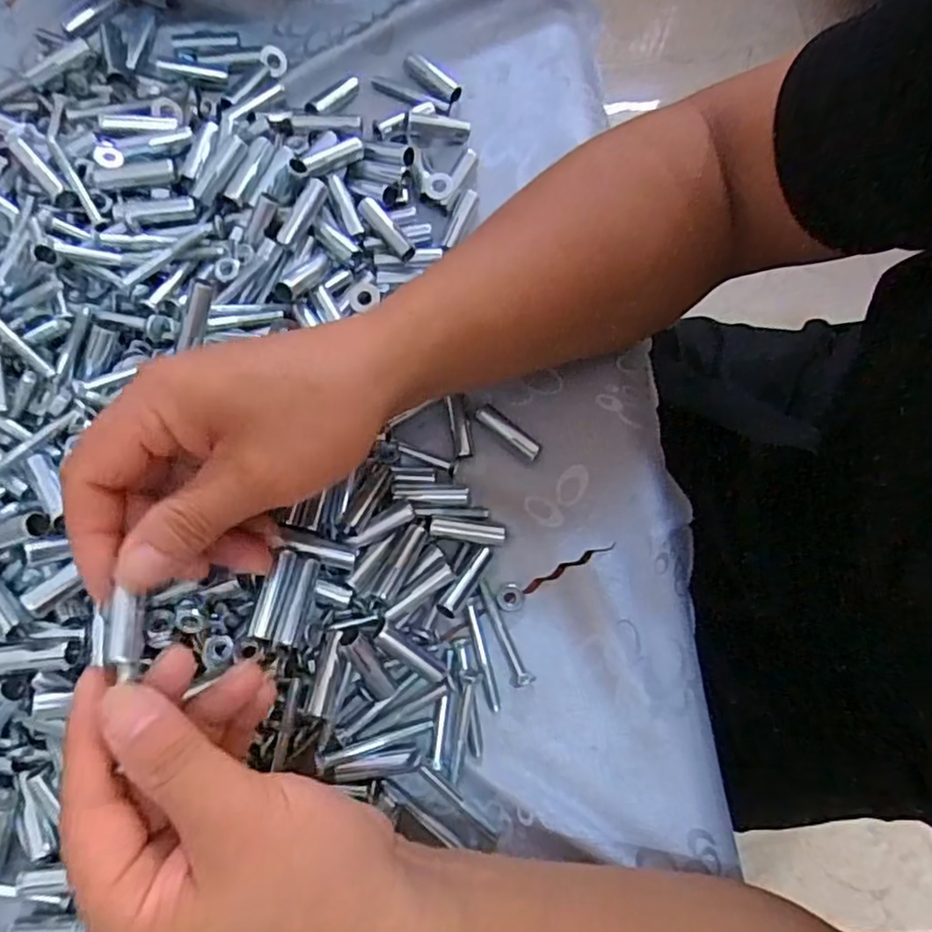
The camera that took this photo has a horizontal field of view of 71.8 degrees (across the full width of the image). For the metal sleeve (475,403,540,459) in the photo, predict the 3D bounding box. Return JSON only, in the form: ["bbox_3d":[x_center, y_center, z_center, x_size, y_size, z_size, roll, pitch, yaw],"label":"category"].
[{"bbox_3d":[0.022,-0.018,0.341,0.039,0.012,0.010,40,80,7],"label":"metal sleeve"}]

